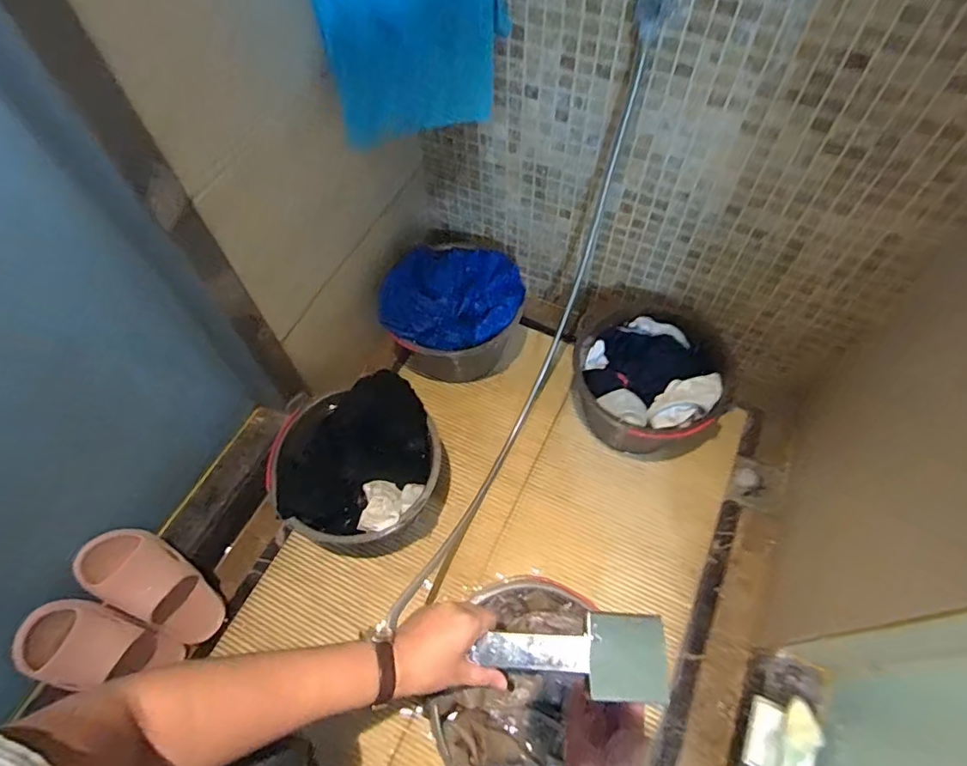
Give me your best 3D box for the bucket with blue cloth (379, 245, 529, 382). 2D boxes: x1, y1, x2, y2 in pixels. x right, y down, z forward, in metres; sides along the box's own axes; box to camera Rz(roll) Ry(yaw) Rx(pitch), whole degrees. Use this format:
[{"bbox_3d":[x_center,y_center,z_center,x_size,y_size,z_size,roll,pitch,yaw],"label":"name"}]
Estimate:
[{"bbox_3d":[-0.059,-0.119,1.128,0.274,0.207,0.218,0,60,2],"label":"bucket with blue cloth"}]

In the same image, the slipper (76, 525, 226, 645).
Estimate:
[{"bbox_3d":[-0.492,0.320,0.826,0.098,0.260,0.076,-39,41,-18],"label":"slipper"}]

